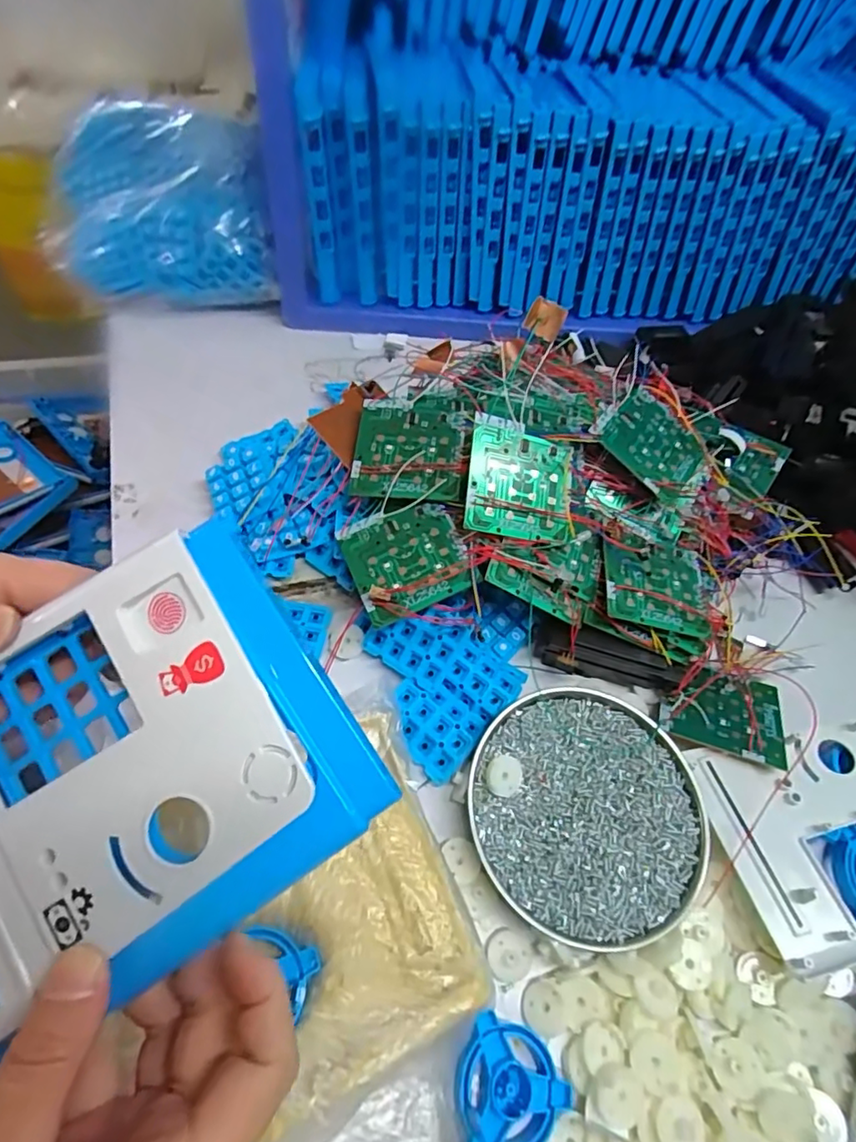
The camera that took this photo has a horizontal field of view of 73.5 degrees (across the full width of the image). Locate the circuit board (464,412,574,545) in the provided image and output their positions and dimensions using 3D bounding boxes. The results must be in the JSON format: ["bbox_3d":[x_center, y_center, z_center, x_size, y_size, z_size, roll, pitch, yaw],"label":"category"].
[{"bbox_3d":[0.059,-0.056,0.363,0.070,0.005,0.071,11,81,-20],"label":"circuit board"}]

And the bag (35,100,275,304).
[{"bbox_3d":[-0.252,-0.354,0.544,0.201,0.084,0.203,-3,58,-9],"label":"bag"}]

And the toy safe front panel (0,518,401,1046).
[{"bbox_3d":[-0.109,0.074,0.201,0.156,0.024,0.126,-34,80,-5],"label":"toy safe front panel"}]

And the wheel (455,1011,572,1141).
[{"bbox_3d":[0.039,0.239,0.267,0.052,0.016,0.051,3,57,-5],"label":"wheel"}]

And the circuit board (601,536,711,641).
[{"bbox_3d":[0.149,0.008,0.374,0.072,0.008,0.063,13,59,-11],"label":"circuit board"}]

